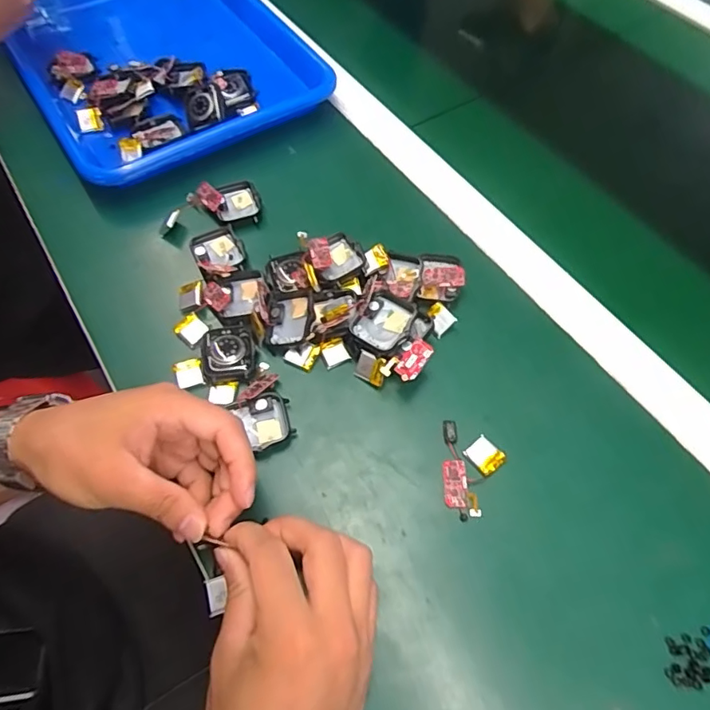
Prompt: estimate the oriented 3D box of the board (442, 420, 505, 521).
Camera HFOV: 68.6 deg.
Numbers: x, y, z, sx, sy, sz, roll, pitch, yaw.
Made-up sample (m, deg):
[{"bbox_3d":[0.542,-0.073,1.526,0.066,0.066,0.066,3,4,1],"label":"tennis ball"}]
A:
[{"bbox_3d":[0.070,0.075,0.335,0.041,0.004,0.055,22,63,11],"label":"board"}]

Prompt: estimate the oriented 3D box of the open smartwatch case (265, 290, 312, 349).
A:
[{"bbox_3d":[-0.048,-0.026,0.378,0.033,0.015,0.041,3,61,1],"label":"open smartwatch case"}]

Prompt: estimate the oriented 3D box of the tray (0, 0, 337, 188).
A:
[{"bbox_3d":[-0.203,-0.313,0.550,0.266,0.057,0.338,-30,65,-16],"label":"tray"}]

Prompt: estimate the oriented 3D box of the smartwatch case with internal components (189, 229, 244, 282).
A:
[{"bbox_3d":[-0.109,-0.080,0.420,0.036,0.012,0.050,-24,64,-13],"label":"smartwatch case with internal components"}]

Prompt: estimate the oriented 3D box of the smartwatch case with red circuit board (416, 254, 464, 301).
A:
[{"bbox_3d":[0.068,-0.060,0.408,0.033,0.017,0.042,7,63,5],"label":"smartwatch case with red circuit board"}]

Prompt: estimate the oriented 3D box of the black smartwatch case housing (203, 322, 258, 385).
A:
[{"bbox_3d":[-0.088,-0.003,0.367,0.034,0.012,0.045,-10,61,-6],"label":"black smartwatch case housing"}]

